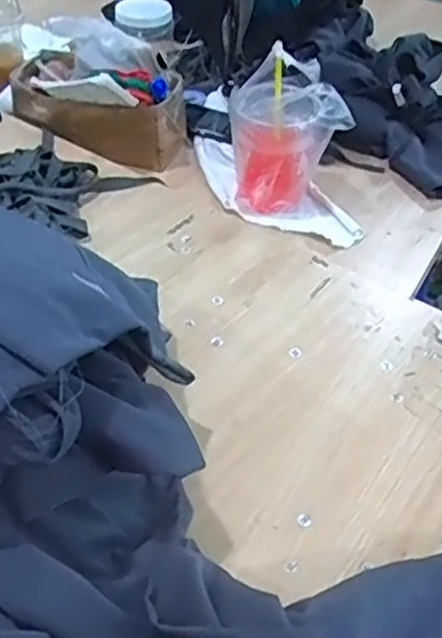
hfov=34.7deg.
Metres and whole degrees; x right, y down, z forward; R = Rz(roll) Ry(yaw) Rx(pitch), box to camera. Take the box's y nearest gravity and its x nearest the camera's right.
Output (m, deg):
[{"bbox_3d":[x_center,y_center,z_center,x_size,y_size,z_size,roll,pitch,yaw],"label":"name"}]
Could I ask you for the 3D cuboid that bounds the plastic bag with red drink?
[{"bbox_3d":[0.081,-0.232,0.916,0.126,0.181,0.099,-12,47,-16],"label":"plastic bag with red drink"}]

